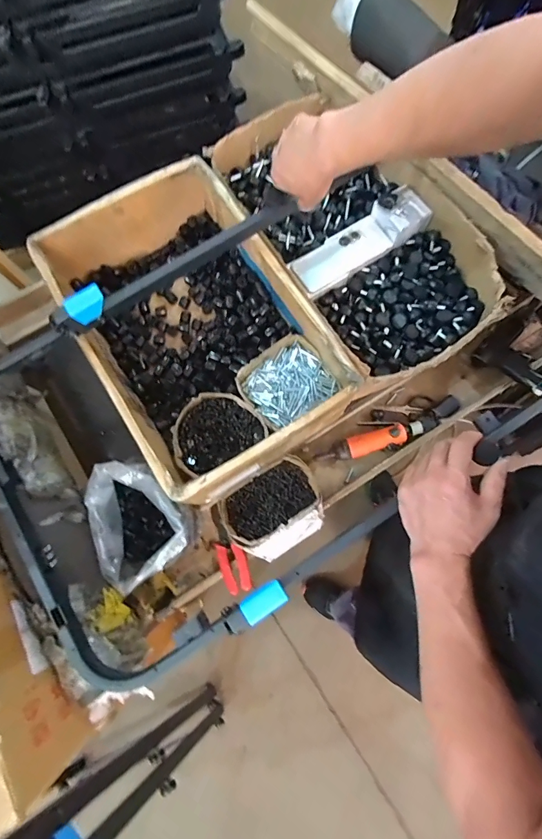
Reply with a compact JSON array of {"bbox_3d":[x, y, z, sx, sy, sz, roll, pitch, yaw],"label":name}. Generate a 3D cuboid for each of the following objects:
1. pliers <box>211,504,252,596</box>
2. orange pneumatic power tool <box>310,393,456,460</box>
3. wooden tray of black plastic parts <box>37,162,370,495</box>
[{"bbox_3d":[-0.082,0.237,0.723,0.044,0.016,0.163,-23,63,-5],"label":"pliers"},{"bbox_3d":[0.243,0.028,0.774,0.311,0.041,0.054,-23,78,-4],"label":"orange pneumatic power tool"},{"bbox_3d":[-0.129,-0.160,0.706,0.358,0.162,0.529,-32,79,-6],"label":"wooden tray of black plastic parts"}]

